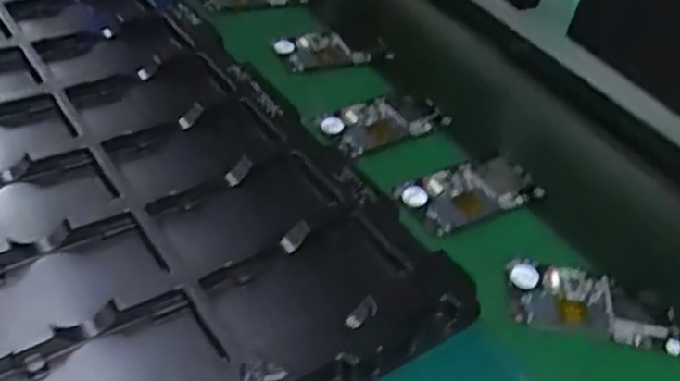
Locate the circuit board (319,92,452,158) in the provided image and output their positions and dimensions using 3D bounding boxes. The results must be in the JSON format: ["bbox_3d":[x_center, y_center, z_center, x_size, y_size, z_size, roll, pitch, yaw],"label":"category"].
[{"bbox_3d":[0.042,-0.066,0.676,0.118,0.013,0.060,-22,50,-28],"label":"circuit board"}]

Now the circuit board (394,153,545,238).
[{"bbox_3d":[0.114,0.001,0.618,0.127,0.012,0.061,-19,49,-26],"label":"circuit board"}]

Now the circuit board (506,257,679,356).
[{"bbox_3d":[0.186,0.087,0.533,0.122,0.013,0.062,9,43,2],"label":"circuit board"}]

